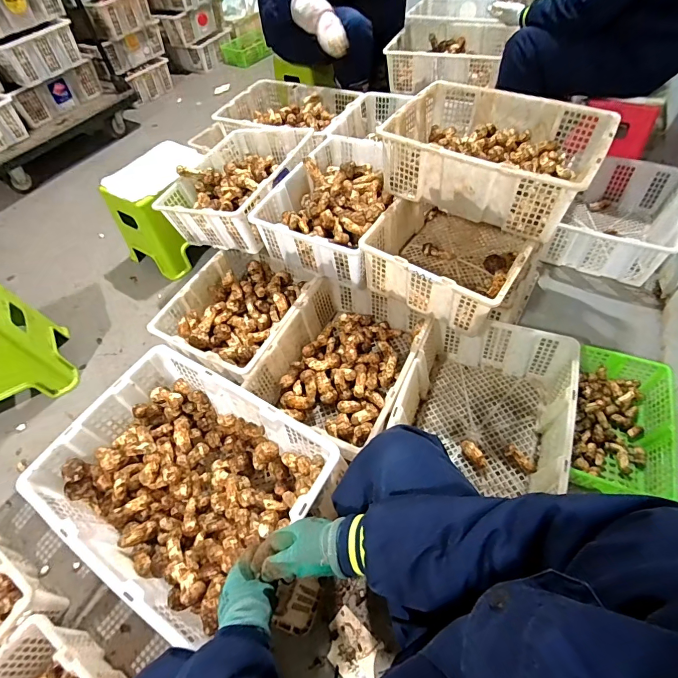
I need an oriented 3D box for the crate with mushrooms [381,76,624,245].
[{"bbox_3d":[0.377,-0.466,0.987,0.468,0.147,0.337,26,61,23],"label":"crate with mushrooms"}]

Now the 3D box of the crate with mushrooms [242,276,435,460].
[{"bbox_3d":[0.020,0.058,1.057,0.353,0.157,0.455,22,59,20],"label":"crate with mushrooms"}]

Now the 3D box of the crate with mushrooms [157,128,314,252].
[{"bbox_3d":[-0.314,-0.499,1.276,0.348,0.156,0.442,15,57,16],"label":"crate with mushrooms"}]

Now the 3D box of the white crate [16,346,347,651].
[{"bbox_3d":[-0.275,0.263,0.734,0.466,0.143,0.350,22,59,20],"label":"white crate"}]

